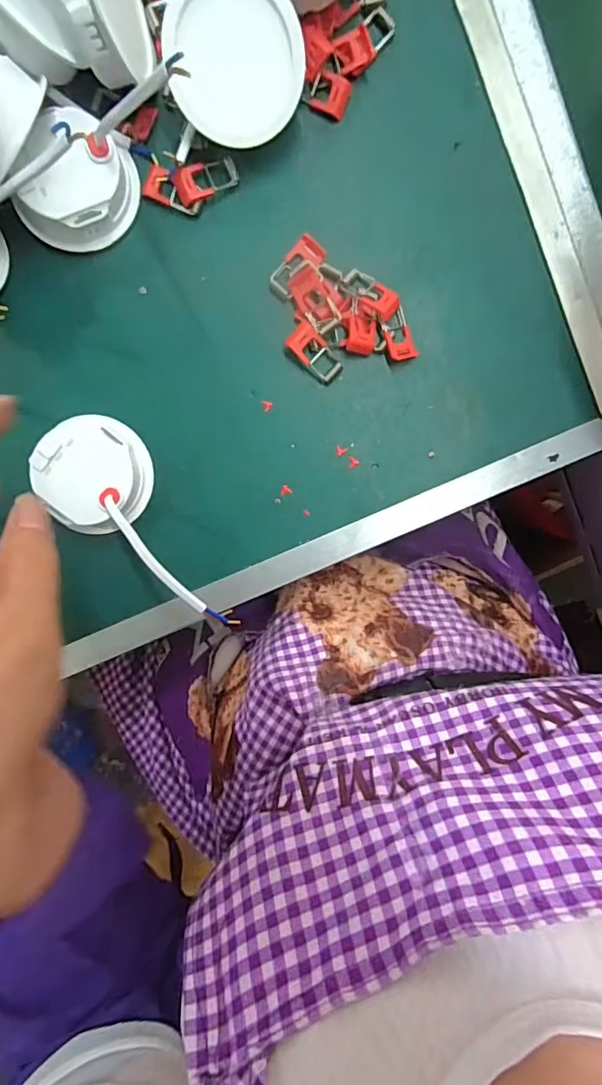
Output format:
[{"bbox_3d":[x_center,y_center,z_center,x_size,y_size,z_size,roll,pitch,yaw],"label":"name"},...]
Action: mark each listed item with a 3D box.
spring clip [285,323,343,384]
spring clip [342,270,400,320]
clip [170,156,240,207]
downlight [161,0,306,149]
[{"bbox_3d":[0.009,-0.115,0.309,0.036,0.004,0.018,42,92,-22],"label":"spring clip"},{"bbox_3d":[0.042,-0.150,0.304,0.035,0.014,0.017,38,95,-6],"label":"spring clip"},{"bbox_3d":[-0.055,-0.213,0.296,0.038,0.007,0.018,-22,97,1],"label":"clip"},{"bbox_3d":[-0.036,-0.257,0.271,0.069,0.025,0.070,-23,126,2],"label":"downlight"}]

